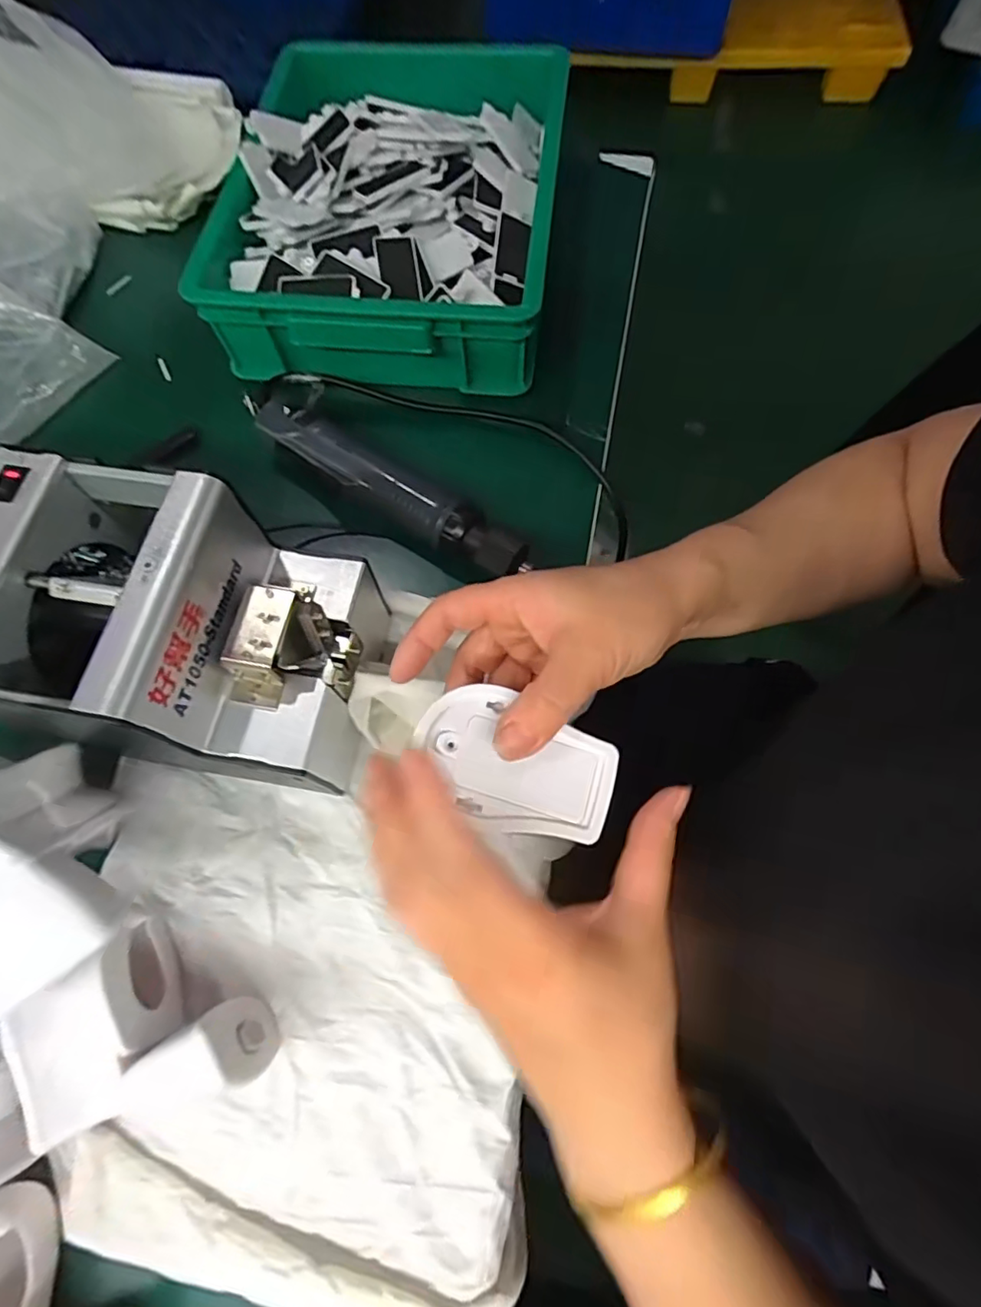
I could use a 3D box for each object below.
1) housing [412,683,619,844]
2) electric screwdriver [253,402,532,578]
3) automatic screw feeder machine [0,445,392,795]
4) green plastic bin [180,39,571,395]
[{"bbox_3d":[0.011,0.049,0.254,0.086,0.015,0.053,24,70,11],"label":"housing"},{"bbox_3d":[-0.075,-0.117,0.421,0.228,0.039,0.033,33,72,14],"label":"electric screwdriver"},{"bbox_3d":[-0.163,-0.009,0.319,0.175,0.134,0.126,7,68,4],"label":"automatic screw feeder machine"},{"bbox_3d":[-0.083,-0.384,0.504,0.275,0.088,0.331,6,67,4],"label":"green plastic bin"}]

